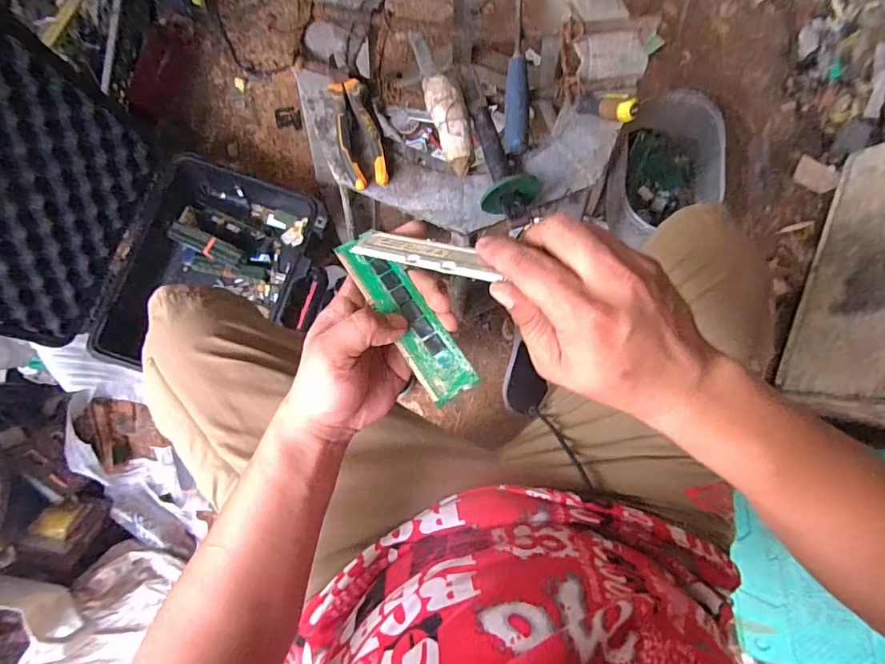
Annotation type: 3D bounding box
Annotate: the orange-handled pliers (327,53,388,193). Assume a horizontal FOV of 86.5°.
[{"bbox_3d":[-0.095,-0.235,0.526,0.047,0.025,0.145,-12,85,1],"label":"orange-handled pliers"}]

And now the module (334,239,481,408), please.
[{"bbox_3d":[-0.025,-0.012,0.303,0.032,0.008,0.126,-37,71,-1],"label":"module"}]

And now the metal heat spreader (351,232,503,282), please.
[{"bbox_3d":[-0.012,-0.049,0.292,0.107,0.005,0.022,17,54,30],"label":"metal heat spreader"}]

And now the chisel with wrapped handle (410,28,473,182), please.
[{"bbox_3d":[0.002,-0.270,0.554,0.040,0.043,0.189,-16,85,0],"label":"chisel with wrapped handle"}]

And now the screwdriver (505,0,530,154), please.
[{"bbox_3d":[0.087,-0.309,0.540,0.027,0.032,0.219,3,86,2],"label":"screwdriver"}]

